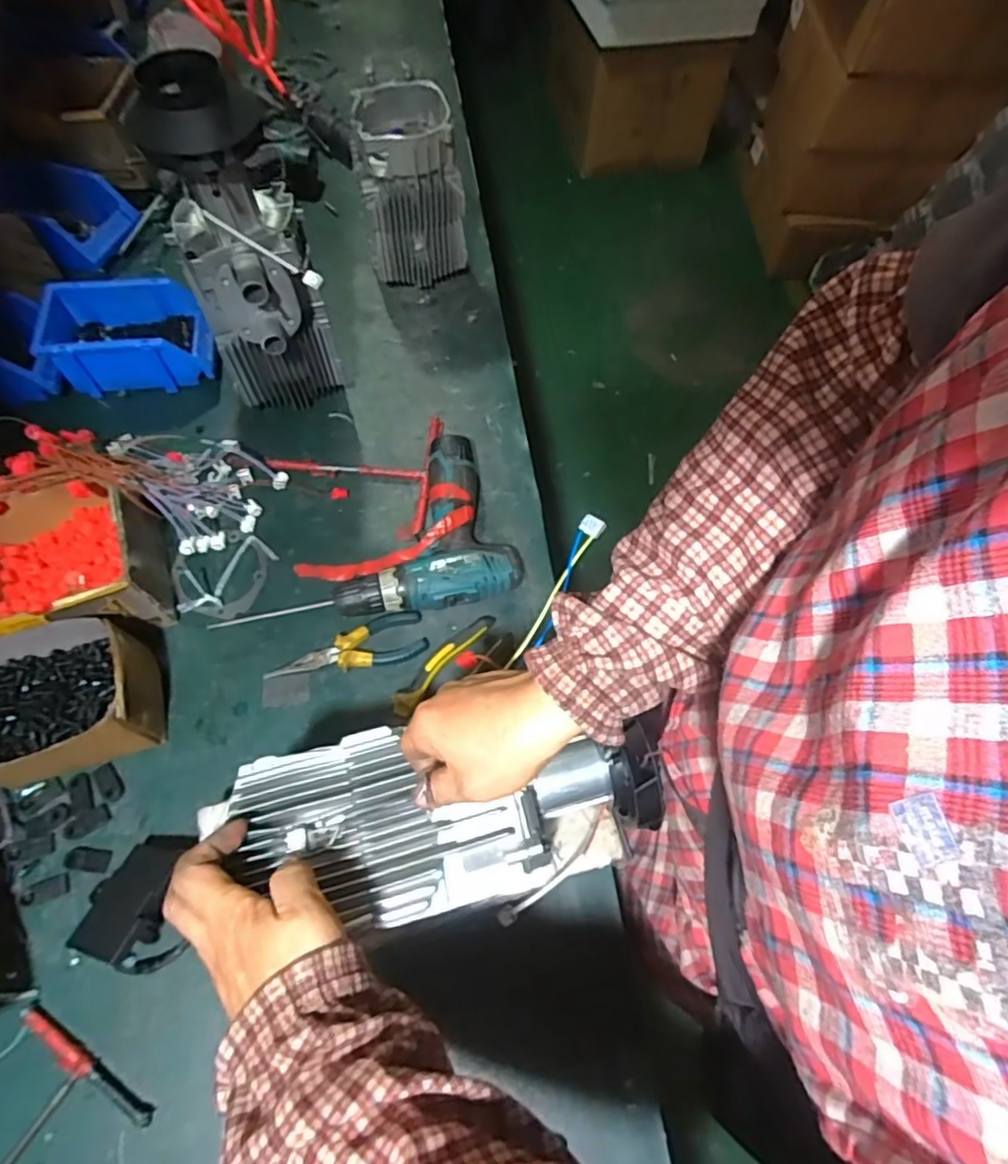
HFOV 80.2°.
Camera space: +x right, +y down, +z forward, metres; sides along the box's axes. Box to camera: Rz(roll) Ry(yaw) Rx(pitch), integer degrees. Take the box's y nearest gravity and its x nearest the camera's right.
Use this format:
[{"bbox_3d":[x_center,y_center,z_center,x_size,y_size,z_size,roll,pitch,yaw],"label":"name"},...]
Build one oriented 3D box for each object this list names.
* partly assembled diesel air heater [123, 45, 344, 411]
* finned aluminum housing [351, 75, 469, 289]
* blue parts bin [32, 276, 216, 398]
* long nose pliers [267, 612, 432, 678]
[{"bbox_3d":[-0.245,-0.289,0.602,0.117,0.330,0.121,-23,67,-12],"label":"partly assembled diesel air heater"},{"bbox_3d":[-0.119,-0.497,0.780,0.124,0.205,0.108,-10,65,-7],"label":"finned aluminum housing"},{"bbox_3d":[-0.457,-0.299,0.733,0.193,0.080,0.110,-9,65,-6],"label":"blue parts bin"},{"bbox_3d":[-0.157,0.065,0.603,0.153,0.019,0.048,-11,65,-7],"label":"long nose pliers"}]

